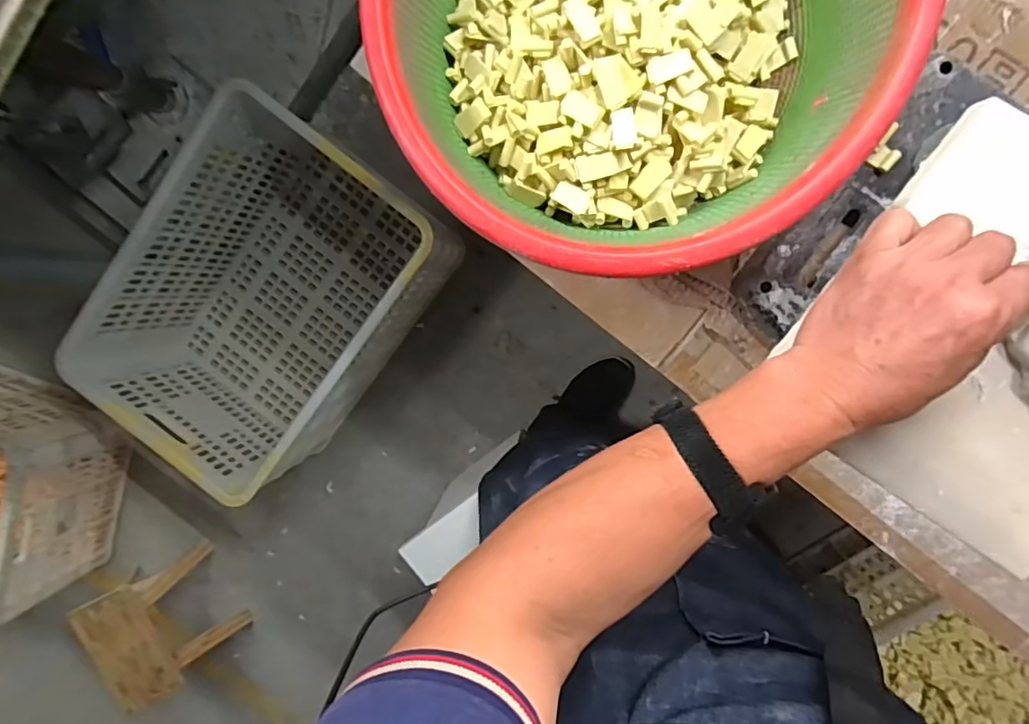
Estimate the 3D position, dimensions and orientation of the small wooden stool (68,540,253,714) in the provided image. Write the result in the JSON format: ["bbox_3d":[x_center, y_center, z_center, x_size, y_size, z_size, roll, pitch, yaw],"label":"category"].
[{"bbox_3d":[-0.769,0.572,1.232,0.224,0.222,0.253,-27,95,9],"label":"small wooden stool"}]

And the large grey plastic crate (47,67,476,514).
[{"bbox_3d":[-0.437,-0.117,1.062,0.413,0.310,0.583,37,100,0],"label":"large grey plastic crate"}]

